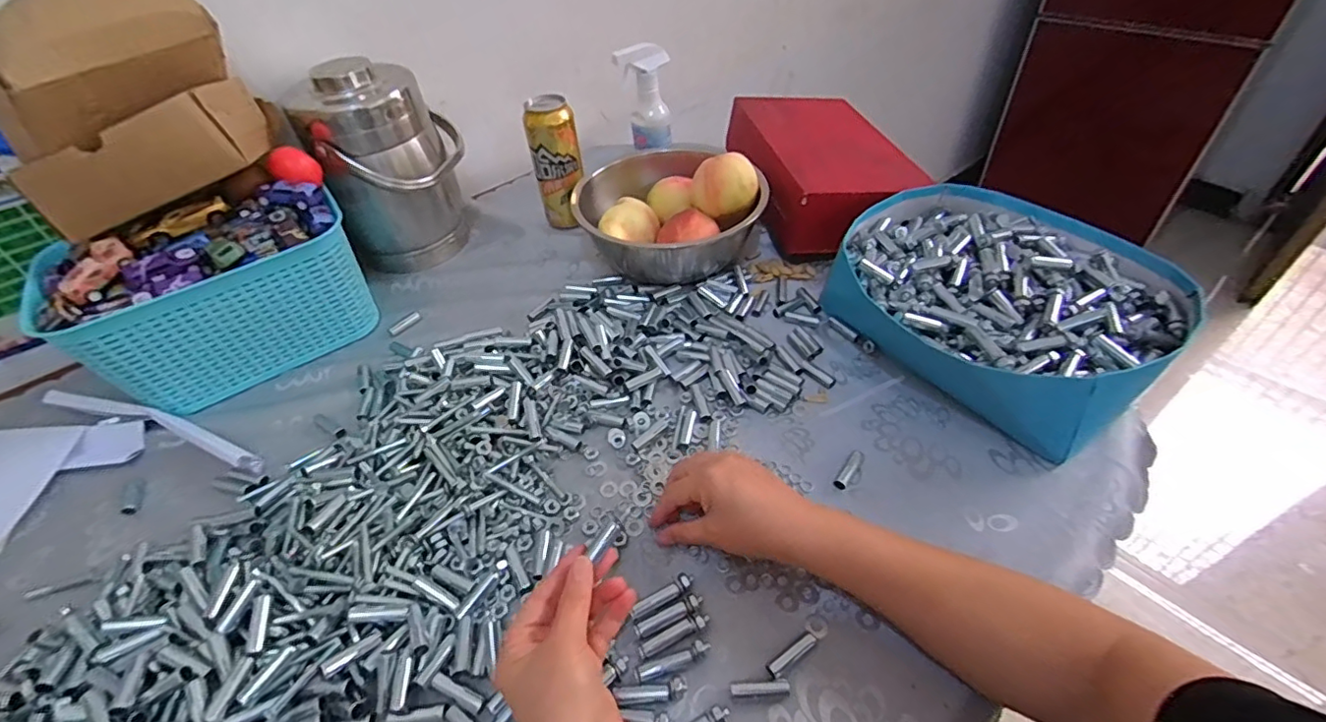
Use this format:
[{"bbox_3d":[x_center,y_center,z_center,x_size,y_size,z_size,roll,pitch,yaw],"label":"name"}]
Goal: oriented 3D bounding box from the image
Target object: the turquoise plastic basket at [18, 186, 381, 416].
[{"bbox_3d":[-0.477,-0.067,0.618,0.278,0.135,0.145,-31,51,-23],"label":"turquoise plastic basket"}]

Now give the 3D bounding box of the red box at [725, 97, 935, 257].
[{"bbox_3d":[0.214,-0.268,0.773,0.189,0.101,0.304,-10,46,-5],"label":"red box"}]

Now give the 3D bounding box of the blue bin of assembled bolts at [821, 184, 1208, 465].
[{"bbox_3d":[0.332,-0.060,0.571,0.298,0.091,0.265,31,56,30],"label":"blue bin of assembled bolts"}]

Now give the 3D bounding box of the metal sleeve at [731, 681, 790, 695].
[{"bbox_3d":[0.066,0.220,0.375,0.039,0.009,0.008,-2,46,3],"label":"metal sleeve"}]

